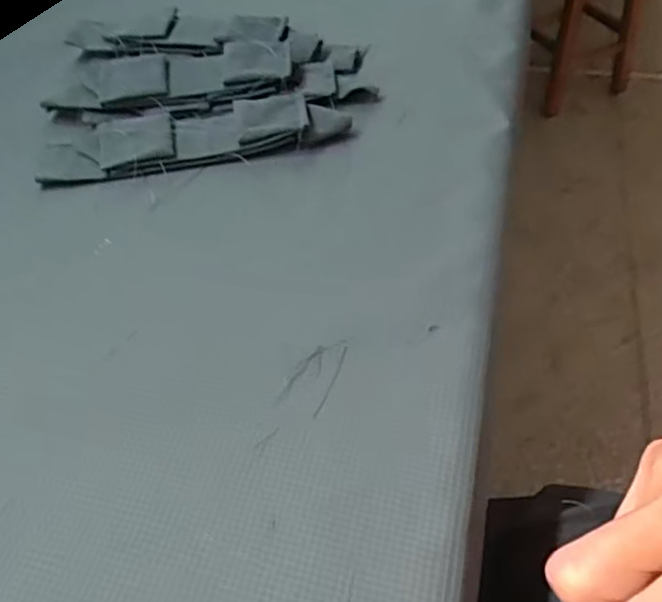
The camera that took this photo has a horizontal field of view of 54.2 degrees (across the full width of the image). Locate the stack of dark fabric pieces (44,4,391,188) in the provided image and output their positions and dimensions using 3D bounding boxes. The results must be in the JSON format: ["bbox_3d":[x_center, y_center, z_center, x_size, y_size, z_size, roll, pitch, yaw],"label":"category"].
[{"bbox_3d":[-0.105,-0.187,0.540,0.257,0.028,0.231,-8,50,2],"label":"stack of dark fabric pieces"}]

